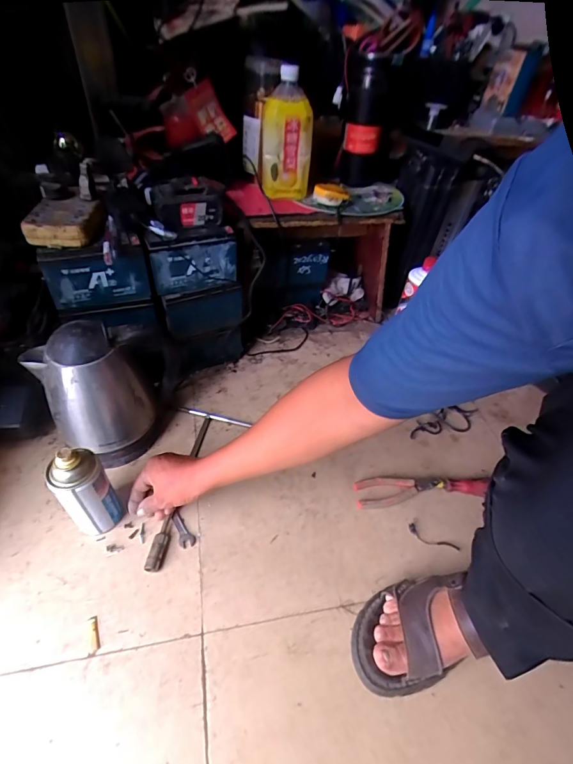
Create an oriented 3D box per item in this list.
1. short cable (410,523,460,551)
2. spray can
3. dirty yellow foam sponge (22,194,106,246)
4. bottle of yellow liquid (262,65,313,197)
[{"bbox_3d":[0.238,0.256,0.626,0.081,0.004,0.022,26,52,17],"label":"short cable"},{"bbox_3d":[-0.275,0.157,0.539,0.052,0.172,0.067,34,54,23],"label":"spray can"},{"bbox_3d":[-0.339,-0.250,0.592,0.091,0.027,0.112,-1,47,-8],"label":"dirty yellow foam sponge"},{"bbox_3d":[0.001,-0.501,0.784,0.105,0.197,0.116,2,47,-6],"label":"bottle of yellow liquid"}]

